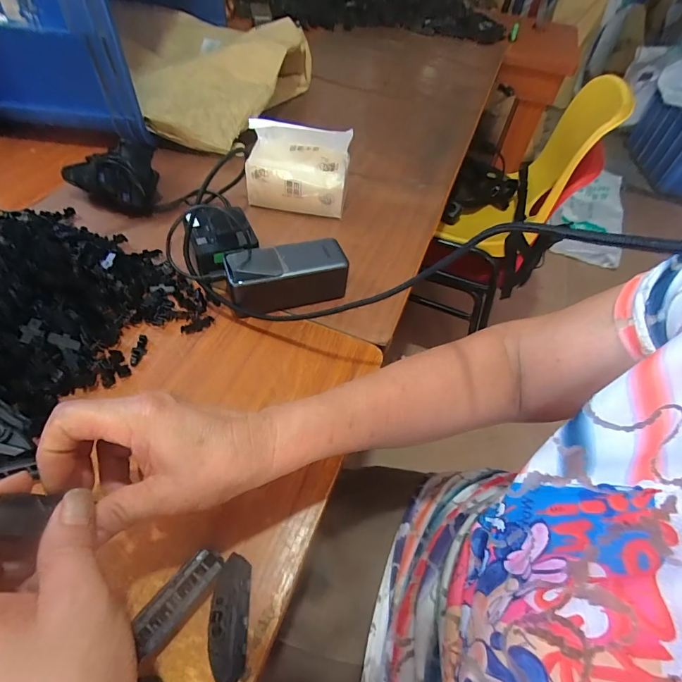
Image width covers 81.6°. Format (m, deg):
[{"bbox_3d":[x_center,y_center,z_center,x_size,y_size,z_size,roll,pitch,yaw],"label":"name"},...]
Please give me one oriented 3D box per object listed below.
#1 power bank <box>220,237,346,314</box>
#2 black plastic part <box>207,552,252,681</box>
[{"bbox_3d":[-0.060,-0.072,0.439,0.125,0.055,0.052,-14,55,-16],"label":"power bank"},{"bbox_3d":[-0.075,0.183,0.263,0.023,0.020,0.070,0,52,-6],"label":"black plastic part"}]

